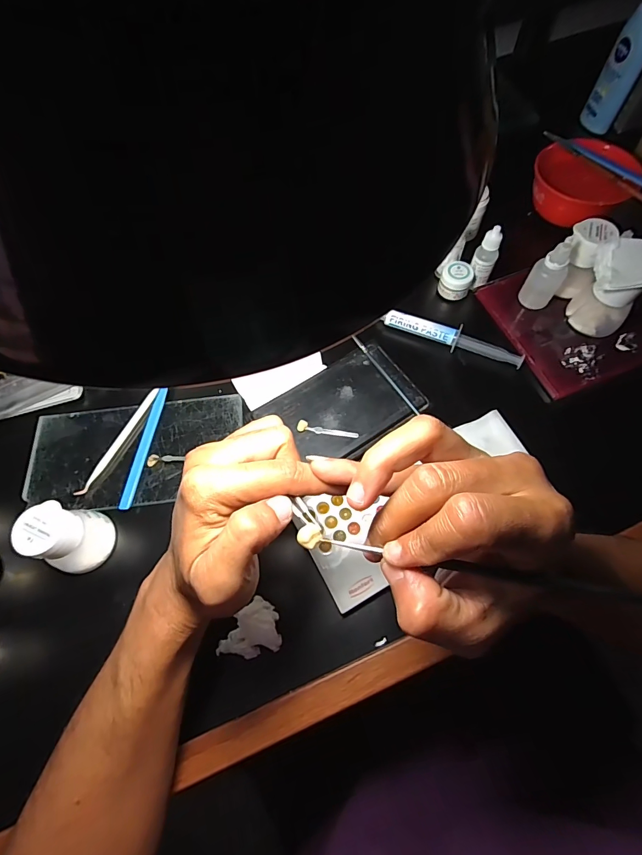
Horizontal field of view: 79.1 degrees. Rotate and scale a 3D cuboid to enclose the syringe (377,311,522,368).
[{"bbox_3d":[0.133,-0.091,0.398,0.141,0.017,0.023,28,70,13],"label":"syringe"}]

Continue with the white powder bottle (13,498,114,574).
[{"bbox_3d":[-0.200,0.088,0.308,0.042,0.064,0.048,3,67,3],"label":"white powder bottle"}]

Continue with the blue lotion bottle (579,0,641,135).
[{"bbox_3d":[0.377,-0.451,0.480,0.044,0.133,0.032,27,70,12],"label":"blue lotion bottle"}]

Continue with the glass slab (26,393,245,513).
[{"bbox_3d":[-0.176,0.024,0.367,0.198,0.012,0.101,-6,67,-1],"label":"glass slab"}]

